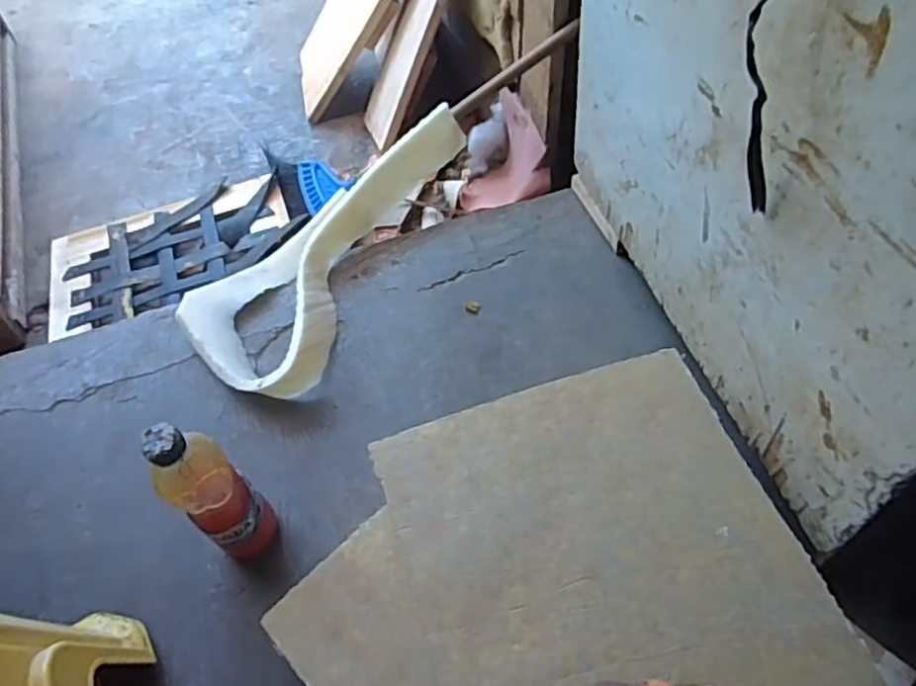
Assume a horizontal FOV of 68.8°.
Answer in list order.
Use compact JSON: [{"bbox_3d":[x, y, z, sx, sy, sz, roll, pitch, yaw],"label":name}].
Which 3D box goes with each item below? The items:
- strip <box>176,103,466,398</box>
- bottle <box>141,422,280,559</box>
[{"bbox_3d":[-0.189,-0.151,0.913,0.207,0.079,0.482,19,60,15],"label":"strip"},{"bbox_3d":[-0.226,0.146,0.631,0.054,0.221,0.062,32,64,22],"label":"bottle"}]

